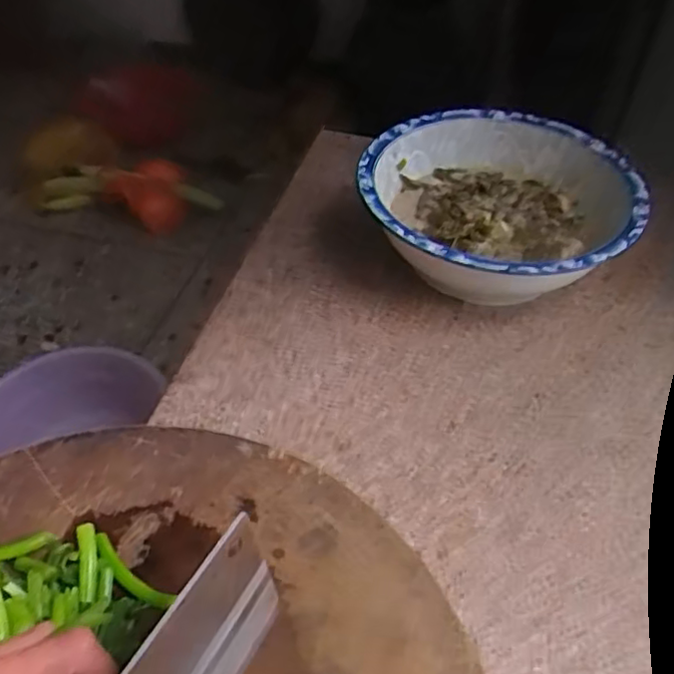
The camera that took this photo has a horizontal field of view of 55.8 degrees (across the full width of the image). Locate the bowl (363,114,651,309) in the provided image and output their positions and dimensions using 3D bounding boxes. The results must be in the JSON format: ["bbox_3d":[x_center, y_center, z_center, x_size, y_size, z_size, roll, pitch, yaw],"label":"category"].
[{"bbox_3d":[0.136,-0.104,0.554,0.228,0.082,0.220,0,46,0],"label":"bowl"}]

